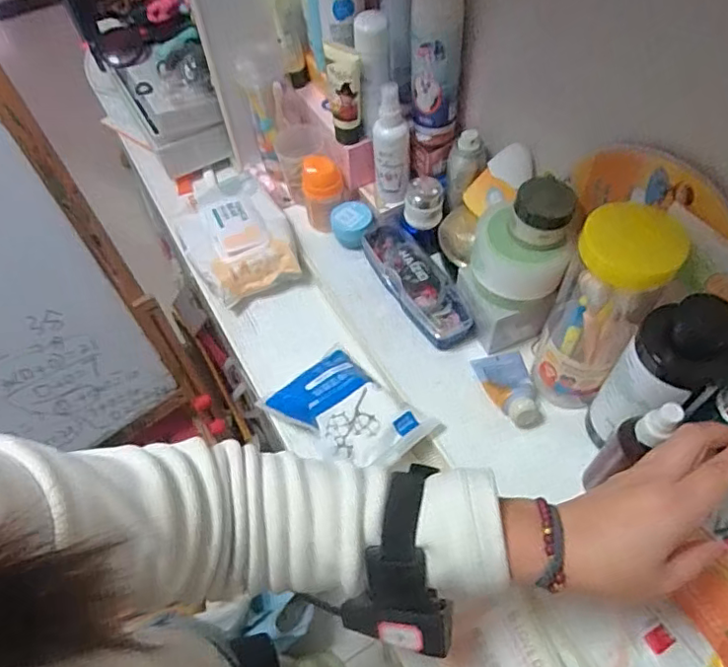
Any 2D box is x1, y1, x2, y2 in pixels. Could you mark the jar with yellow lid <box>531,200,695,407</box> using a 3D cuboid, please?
[{"bbox_3d":[0.197,-0.016,0.476,0.067,0.198,0.073,-2,56,2],"label":"jar with yellow lid"}]

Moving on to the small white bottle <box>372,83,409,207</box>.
[{"bbox_3d":[0.030,-0.195,0.610,0.037,0.138,0.032,-2,56,2],"label":"small white bottle"}]

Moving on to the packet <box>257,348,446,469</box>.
[{"bbox_3d":[-0.013,0.074,0.538,0.144,0.037,0.095,37,66,24],"label":"packet"}]

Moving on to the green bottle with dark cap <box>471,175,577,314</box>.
[{"bbox_3d":[0.142,-0.082,0.510,0.084,0.108,0.074,10,58,10],"label":"green bottle with dark cap"}]

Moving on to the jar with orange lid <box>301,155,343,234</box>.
[{"bbox_3d":[-0.047,-0.163,0.659,0.046,0.077,0.044,-2,56,2],"label":"jar with orange lid"}]

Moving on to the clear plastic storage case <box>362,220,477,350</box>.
[{"bbox_3d":[0.055,-0.056,0.612,0.064,0.047,0.169,-23,58,-12],"label":"clear plastic storage case"}]

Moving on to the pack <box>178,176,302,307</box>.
[{"bbox_3d":[-0.150,-0.112,0.674,0.123,0.052,0.160,-25,59,-13],"label":"pack"}]

